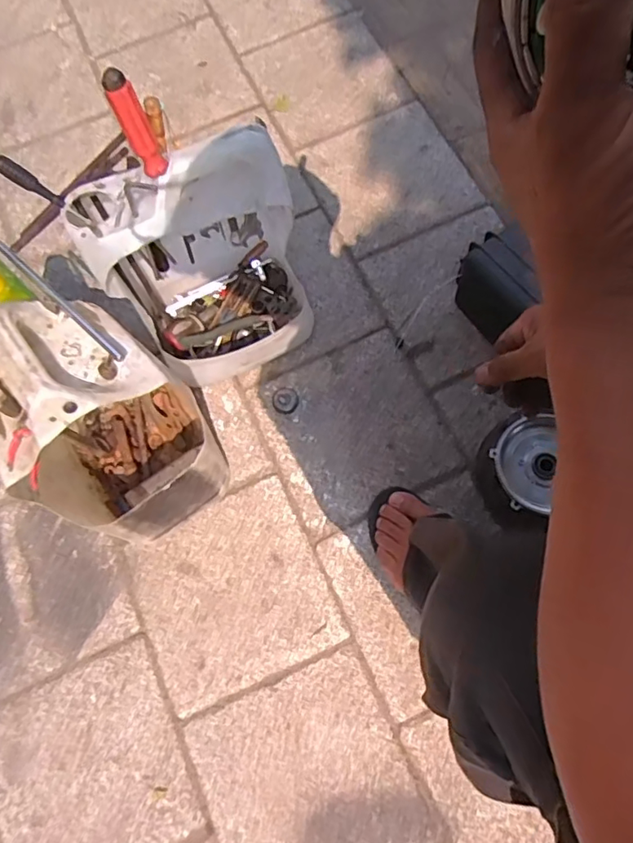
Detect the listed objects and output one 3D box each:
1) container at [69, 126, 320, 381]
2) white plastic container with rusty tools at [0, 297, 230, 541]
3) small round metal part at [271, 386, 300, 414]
[{"bbox_3d":[-0.138,-0.196,0.709,0.225,0.335,0.182,-16,73,-3],"label":"container"},{"bbox_3d":[-0.246,0.022,0.664,0.202,0.347,0.190,43,79,15],"label":"white plastic container with rusty tools"},{"bbox_3d":[-0.046,-0.032,0.841,0.040,0.007,0.041,-1,72,3],"label":"small round metal part"}]

